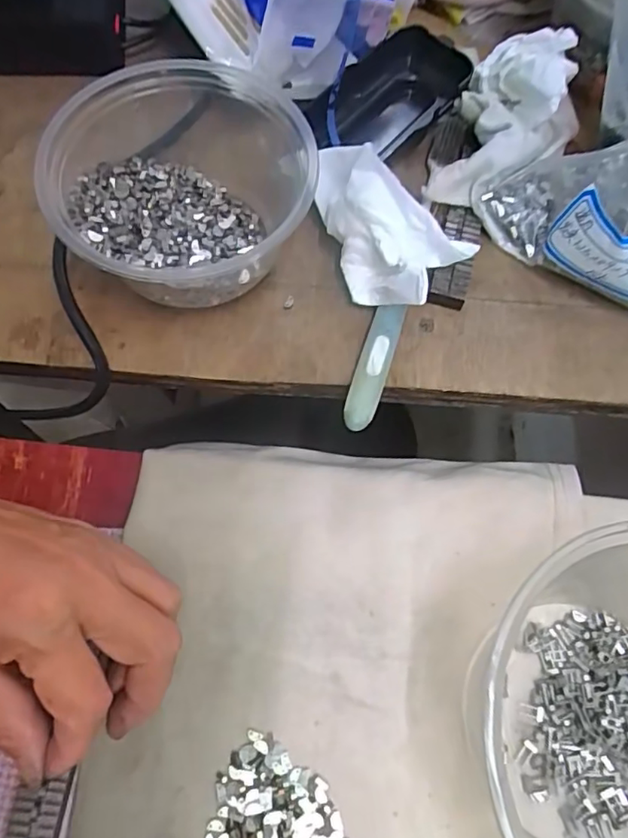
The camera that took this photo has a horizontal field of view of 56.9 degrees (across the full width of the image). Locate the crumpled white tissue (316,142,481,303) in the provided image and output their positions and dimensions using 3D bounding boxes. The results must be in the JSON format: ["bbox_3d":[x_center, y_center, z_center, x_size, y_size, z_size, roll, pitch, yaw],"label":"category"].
[{"bbox_3d":[0.028,-0.088,0.271,0.080,0.047,0.048,37,72,11],"label":"crumpled white tissue"}]

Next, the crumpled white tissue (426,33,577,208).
[{"bbox_3d":[0.099,-0.150,0.285,0.057,0.039,0.096,29,70,9],"label":"crumpled white tissue"}]

